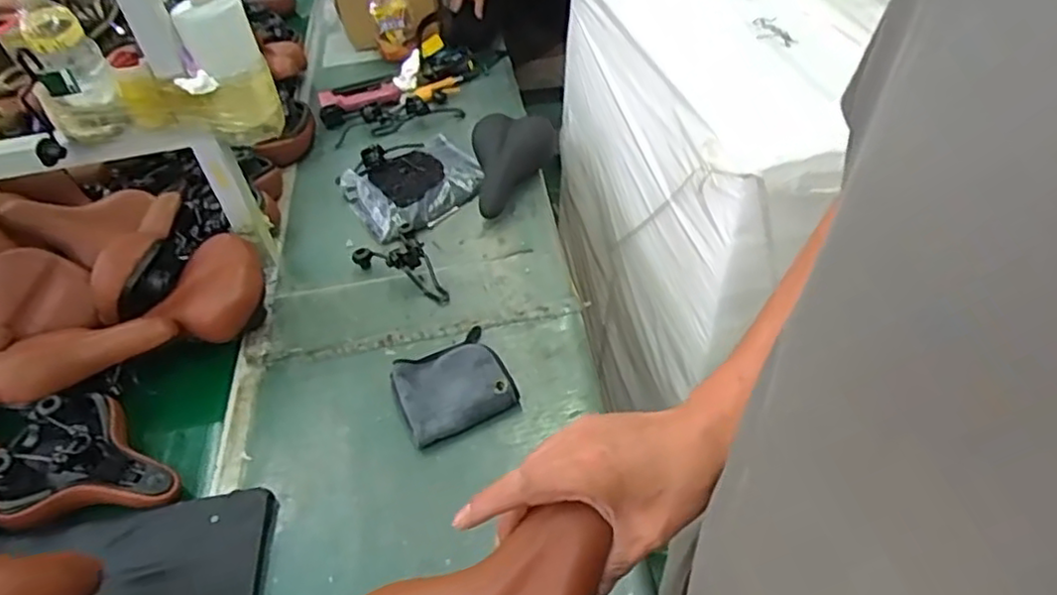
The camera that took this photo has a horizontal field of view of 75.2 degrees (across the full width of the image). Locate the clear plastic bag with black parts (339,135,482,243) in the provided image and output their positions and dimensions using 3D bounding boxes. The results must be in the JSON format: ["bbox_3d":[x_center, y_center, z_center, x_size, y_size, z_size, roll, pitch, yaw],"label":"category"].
[{"bbox_3d":[-0.223,-0.223,1.345,0.252,0.037,0.249,-27,48,-19],"label":"clear plastic bag with black parts"}]

